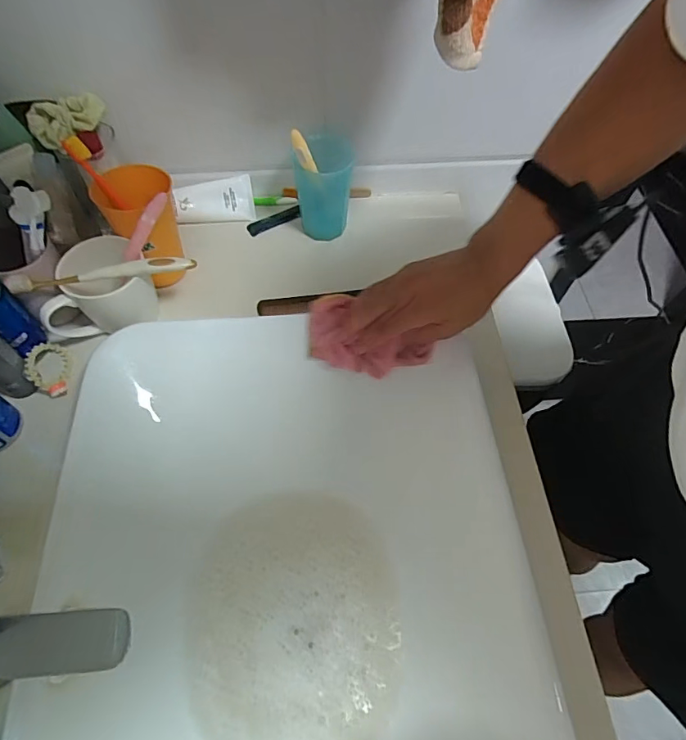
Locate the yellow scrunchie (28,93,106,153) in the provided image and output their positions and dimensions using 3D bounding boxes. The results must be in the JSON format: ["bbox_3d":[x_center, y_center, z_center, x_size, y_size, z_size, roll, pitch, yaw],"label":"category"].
[{"bbox_3d":[-0.311,-0.284,0.518,0.065,0.025,0.078,35,65,17],"label":"yellow scrunchie"}]

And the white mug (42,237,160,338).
[{"bbox_3d":[-0.272,-0.083,0.521,0.110,0.080,0.087,-17,62,-11],"label":"white mug"}]

